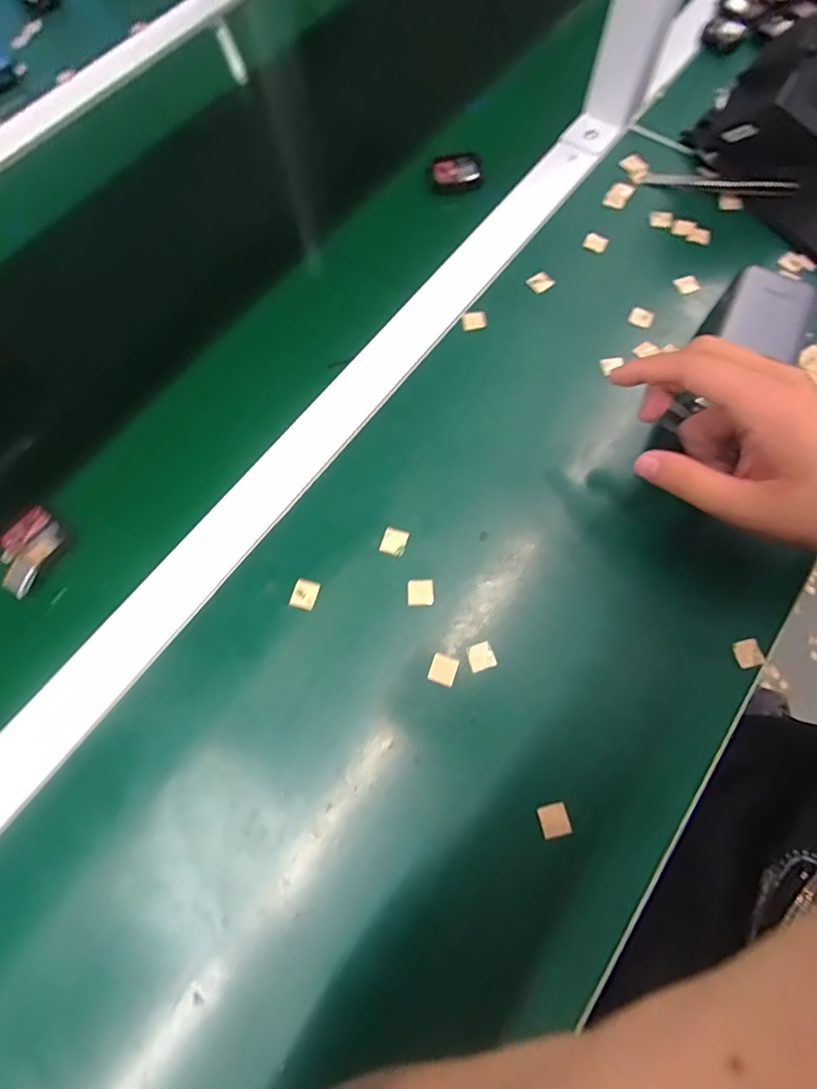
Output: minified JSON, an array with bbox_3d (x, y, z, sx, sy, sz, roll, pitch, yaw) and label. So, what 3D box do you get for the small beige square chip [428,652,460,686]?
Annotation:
[{"bbox_3d":[0.021,0.075,0.305,0.016,0.004,0.017,18,73,8],"label":"small beige square chip"}]

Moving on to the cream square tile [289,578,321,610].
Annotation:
[{"bbox_3d":[-0.065,0.031,0.320,0.016,0.004,0.019,15,72,7],"label":"cream square tile"}]

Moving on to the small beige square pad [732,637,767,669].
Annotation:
[{"bbox_3d":[0.207,0.066,0.309,0.016,0.004,0.015,-17,72,1],"label":"small beige square pad"}]

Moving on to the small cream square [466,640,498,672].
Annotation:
[{"bbox_3d":[0.044,0.068,0.307,0.015,0.004,0.015,-18,68,-9],"label":"small cream square"}]

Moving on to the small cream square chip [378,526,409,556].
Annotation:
[{"bbox_3d":[-0.009,-0.002,0.331,0.016,0.004,0.018,17,73,8],"label":"small cream square chip"}]

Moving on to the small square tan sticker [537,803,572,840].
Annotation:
[{"bbox_3d":[0.081,0.151,0.278,0.016,0.004,0.016,-15,71,-3],"label":"small square tan sticker"}]

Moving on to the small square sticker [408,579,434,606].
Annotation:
[{"bbox_3d":[0.008,0.030,0.321,0.016,0.004,0.017,1,69,-9],"label":"small square sticker"}]

